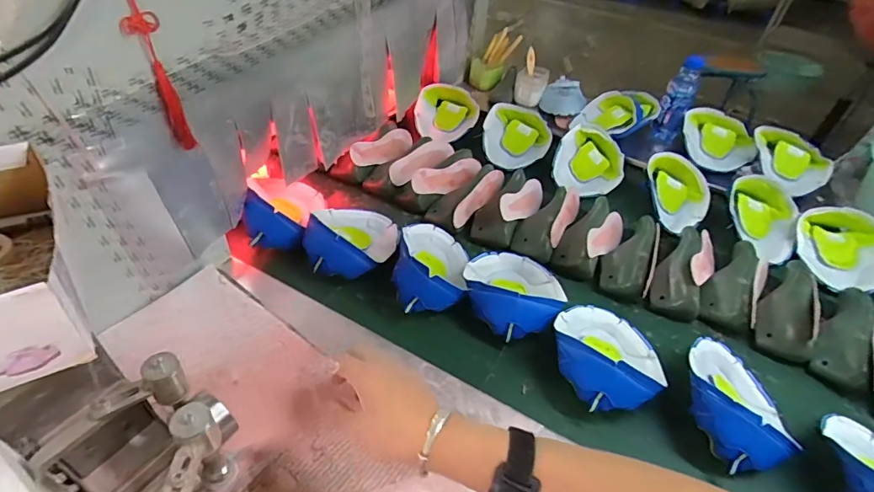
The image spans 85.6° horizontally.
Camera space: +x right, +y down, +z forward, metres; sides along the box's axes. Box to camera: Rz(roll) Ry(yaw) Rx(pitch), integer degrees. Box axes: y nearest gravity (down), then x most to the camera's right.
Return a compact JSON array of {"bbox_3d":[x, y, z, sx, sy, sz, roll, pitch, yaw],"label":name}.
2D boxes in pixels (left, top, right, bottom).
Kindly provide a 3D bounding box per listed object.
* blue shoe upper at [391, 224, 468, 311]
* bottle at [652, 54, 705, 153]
[{"bbox_3d":[-0.007,0.031,0.841,0.118,0.083,0.205,13,25,6],"label":"blue shoe upper"},{"bbox_3d":[0.603,-0.362,1.186,0.069,0.216,0.078,27,48,18],"label":"bottle"}]

